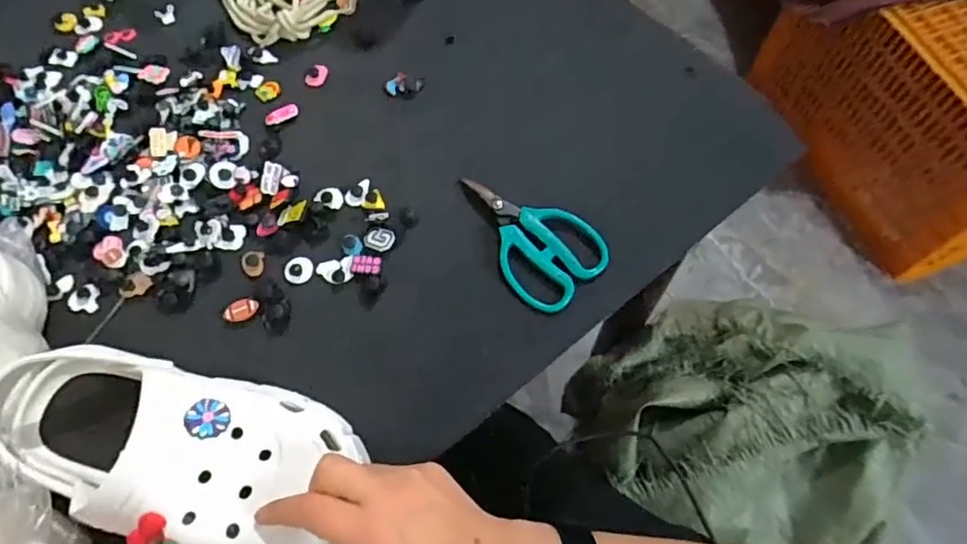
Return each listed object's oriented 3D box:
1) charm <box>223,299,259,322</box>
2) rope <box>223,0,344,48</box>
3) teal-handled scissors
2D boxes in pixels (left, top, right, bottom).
[{"bbox_3d":[-0.204,0.033,0.483,0.030,0.007,0.019,-10,65,-1],"label":"charm"},{"bbox_3d":[-0.212,-0.309,0.623,0.148,0.029,0.129,-19,66,-4],"label":"rope"},{"bbox_3d":[0.036,-0.034,0.489,0.083,0.011,0.139,-40,69,-13],"label":"teal-handled scissors"}]

